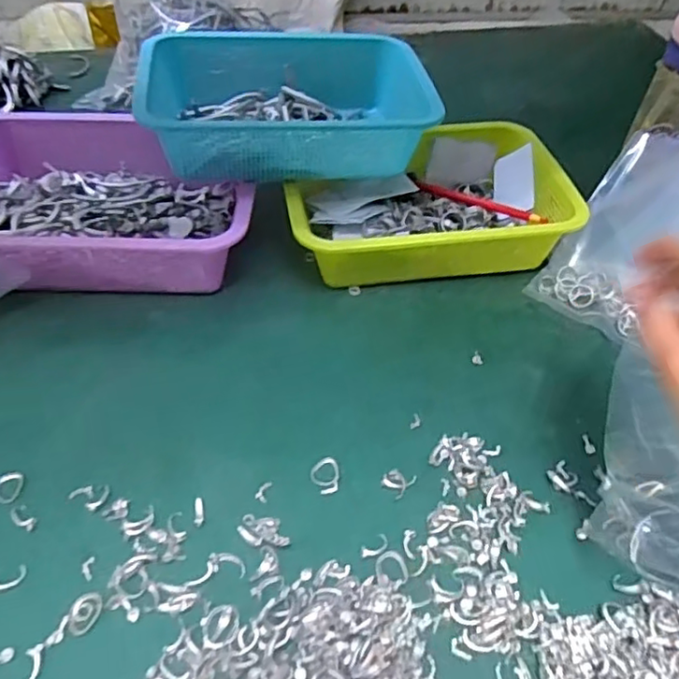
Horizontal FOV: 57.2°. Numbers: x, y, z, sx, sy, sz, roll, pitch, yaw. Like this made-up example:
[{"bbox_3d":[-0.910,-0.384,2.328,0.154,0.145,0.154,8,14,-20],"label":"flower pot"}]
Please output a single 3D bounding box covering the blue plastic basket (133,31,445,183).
[{"bbox_3d":[-0.048,-0.226,0.602,0.256,0.089,0.159,-7,47,-9],"label":"blue plastic basket"}]

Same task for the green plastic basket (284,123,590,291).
[{"bbox_3d":[0.080,-0.133,0.626,0.262,0.078,0.171,-5,44,-6],"label":"green plastic basket"}]

